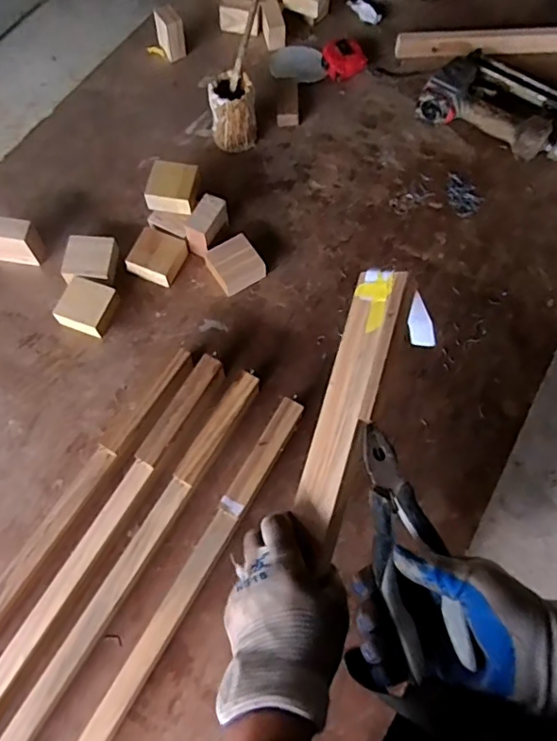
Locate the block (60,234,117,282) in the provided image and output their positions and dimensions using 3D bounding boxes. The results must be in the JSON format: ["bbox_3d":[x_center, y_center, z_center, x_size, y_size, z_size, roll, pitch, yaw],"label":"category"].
[{"bbox_3d":[-0.251,-0.148,0.724,0.065,0.031,0.065,3,69,-1],"label":"block"}]

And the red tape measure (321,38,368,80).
[{"bbox_3d":[0.104,-0.500,0.857,0.065,0.035,0.057,-29,73,-13],"label":"red tape measure"}]

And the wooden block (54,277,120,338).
[{"bbox_3d":[-0.251,-0.082,0.709,0.065,0.034,0.065,18,69,5],"label":"wooden block"}]

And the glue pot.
[{"bbox_3d":[-0.065,-0.378,0.782,0.069,0.085,0.063,-2,69,-3],"label":"glue pot"}]

